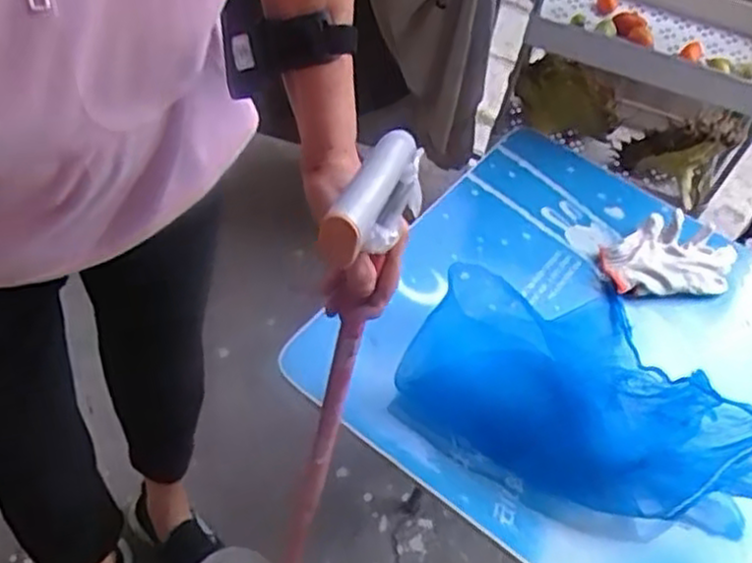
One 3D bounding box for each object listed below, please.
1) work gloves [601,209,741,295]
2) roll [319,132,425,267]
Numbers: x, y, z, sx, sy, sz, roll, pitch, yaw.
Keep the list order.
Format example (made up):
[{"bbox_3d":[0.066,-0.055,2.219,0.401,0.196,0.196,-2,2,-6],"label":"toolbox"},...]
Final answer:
[{"bbox_3d":[0.404,-0.038,1.058,0.185,0.032,0.128,3,51,-8],"label":"work gloves"},{"bbox_3d":[0.002,-0.052,0.483,0.033,0.040,0.114,24,45,13],"label":"roll"}]

